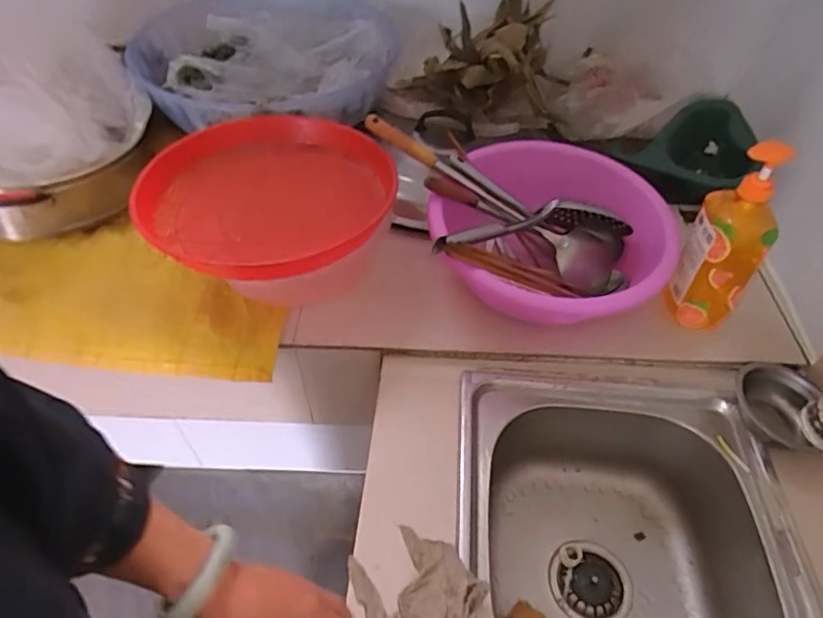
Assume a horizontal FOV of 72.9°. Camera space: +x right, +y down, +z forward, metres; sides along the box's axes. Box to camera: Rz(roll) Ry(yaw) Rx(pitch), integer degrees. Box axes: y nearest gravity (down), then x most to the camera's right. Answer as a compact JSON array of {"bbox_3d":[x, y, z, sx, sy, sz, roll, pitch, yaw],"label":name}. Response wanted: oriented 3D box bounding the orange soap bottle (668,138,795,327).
[{"bbox_3d":[0.396,-0.087,0.702,0.093,0.239,0.076,27,53,22],"label":"orange soap bottle"}]

